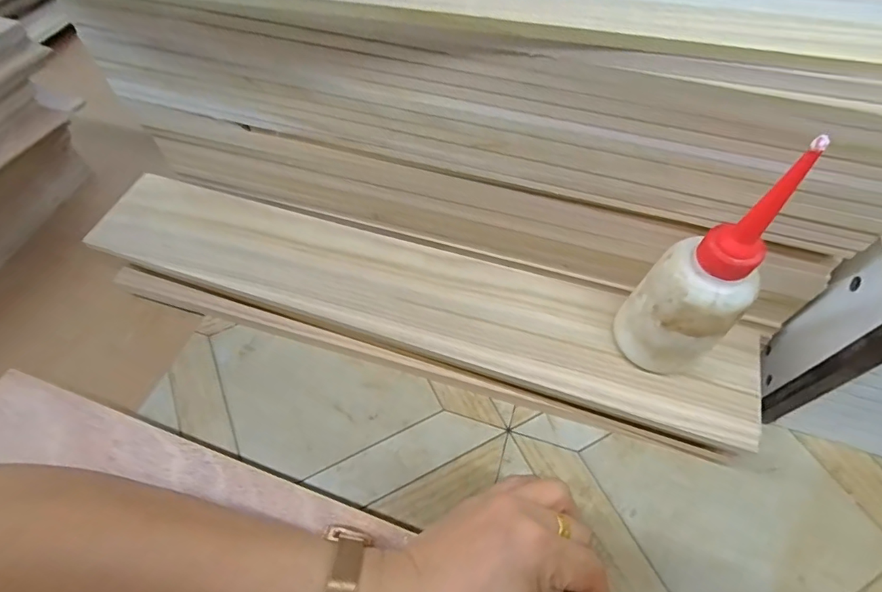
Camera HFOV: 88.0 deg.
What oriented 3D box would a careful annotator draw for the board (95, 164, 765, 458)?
[{"bbox_3d":[-0.034,-0.003,0.367,0.540,0.028,0.098,14,60,10],"label":"board"}]

